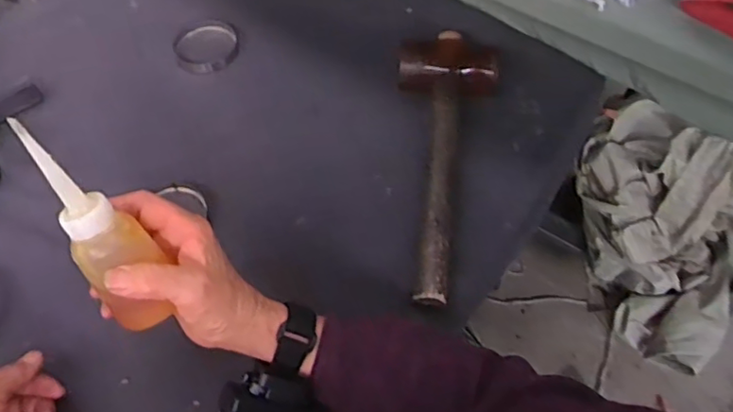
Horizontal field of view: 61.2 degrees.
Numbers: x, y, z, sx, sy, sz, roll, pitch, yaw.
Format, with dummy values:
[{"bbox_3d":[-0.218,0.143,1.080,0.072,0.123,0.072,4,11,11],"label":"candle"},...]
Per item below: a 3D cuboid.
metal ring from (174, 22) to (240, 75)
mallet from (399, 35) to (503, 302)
[{"bbox_3d":[-0.184,-0.184,0.713,0.075,0.022,0.075,-1,57,1],"label":"metal ring"},{"bbox_3d":[0.080,-0.051,0.584,0.096,0.041,0.292,2,57,2],"label":"mallet"}]

